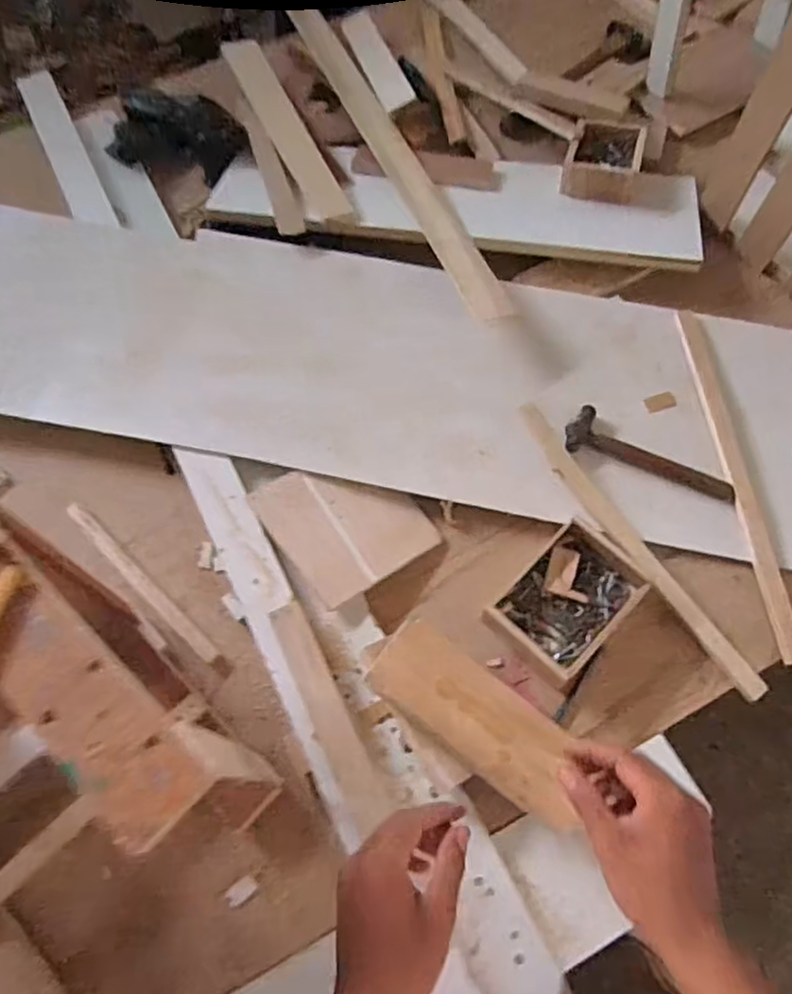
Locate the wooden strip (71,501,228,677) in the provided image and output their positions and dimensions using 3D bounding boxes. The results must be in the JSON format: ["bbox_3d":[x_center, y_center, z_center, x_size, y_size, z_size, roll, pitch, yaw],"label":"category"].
[{"bbox_3d":[-0.275,0.097,0.700,0.270,0.010,0.017,41,74,15],"label":"wooden strip"}]

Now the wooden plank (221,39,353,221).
[{"bbox_3d":[-0.164,-0.545,0.930,0.060,0.017,0.408,-22,70,-8],"label":"wooden plank"}]

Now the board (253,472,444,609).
[{"bbox_3d":[-0.056,0.022,0.707,0.148,0.015,0.161,-33,72,-12],"label":"board"}]

